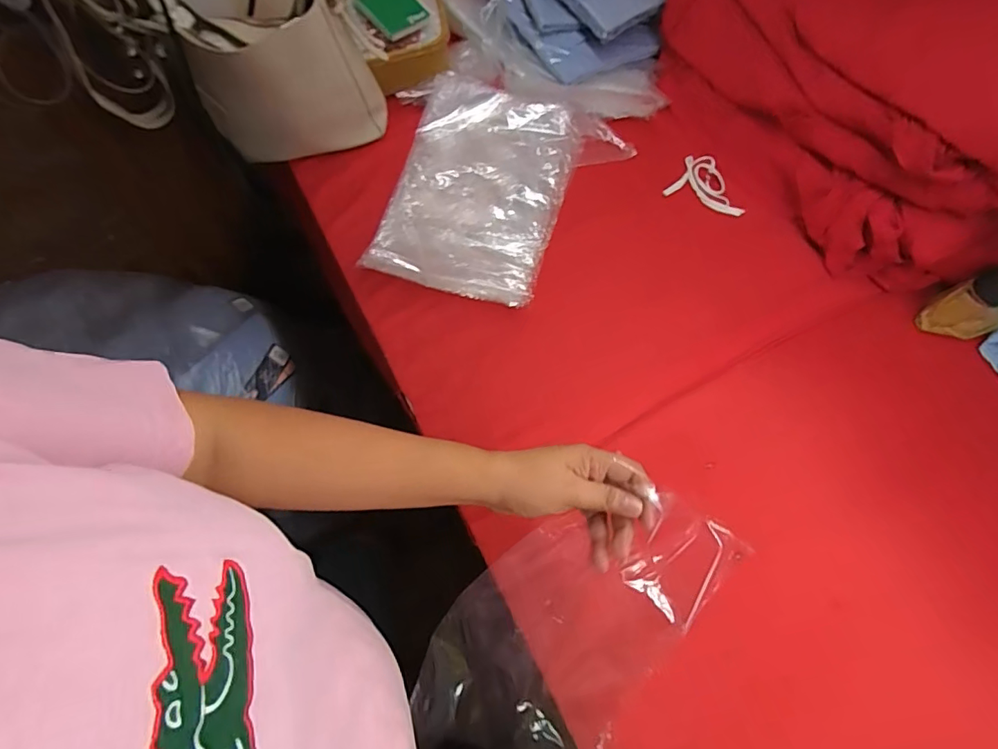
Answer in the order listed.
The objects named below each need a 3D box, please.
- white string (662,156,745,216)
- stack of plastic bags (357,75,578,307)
[{"bbox_3d":[0.329,-0.299,0.776,0.118,0.013,0.089,22,67,5],"label":"white string"},{"bbox_3d":[-0.030,-0.290,0.744,0.254,0.037,0.391,14,66,2],"label":"stack of plastic bags"}]

